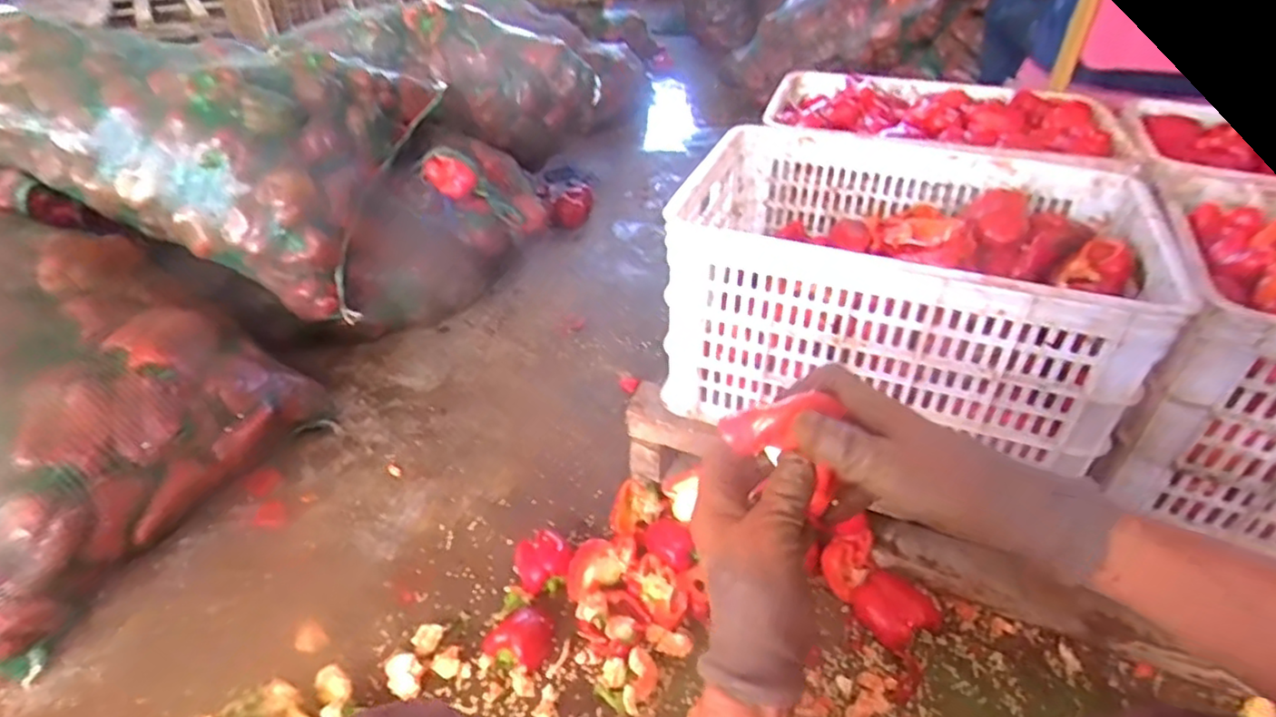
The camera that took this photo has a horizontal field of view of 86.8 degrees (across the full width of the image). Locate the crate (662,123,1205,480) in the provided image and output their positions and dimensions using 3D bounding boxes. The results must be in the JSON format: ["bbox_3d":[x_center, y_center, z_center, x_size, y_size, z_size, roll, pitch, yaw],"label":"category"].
[{"bbox_3d":[0.331,-0.104,0.884,0.517,0.255,0.378,13,40,17],"label":"crate"}]

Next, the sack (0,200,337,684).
[{"bbox_3d":[-0.906,0.001,0.945,0.643,0.342,0.544,17,41,22],"label":"sack"}]

